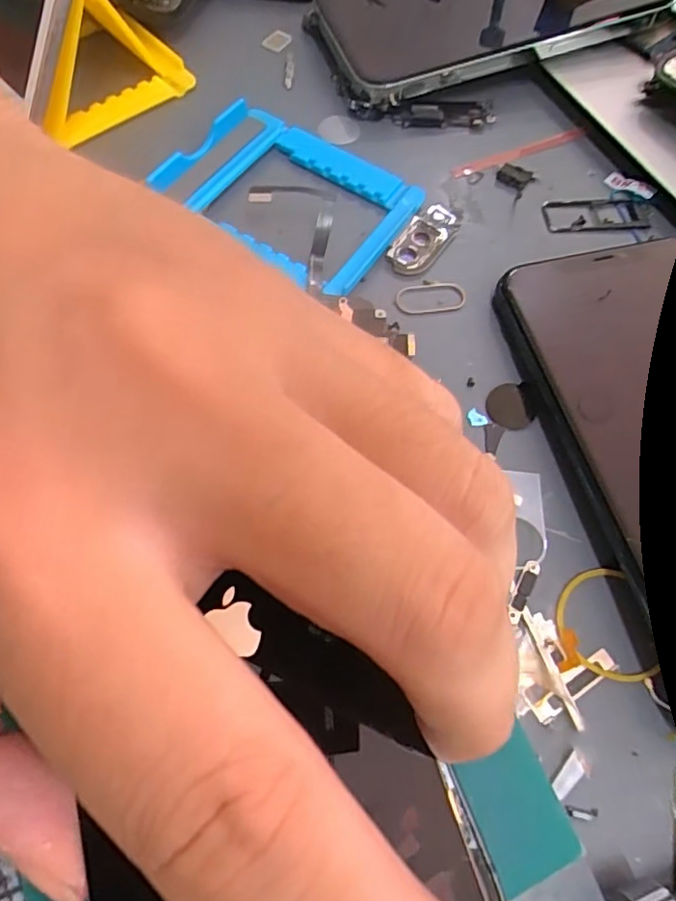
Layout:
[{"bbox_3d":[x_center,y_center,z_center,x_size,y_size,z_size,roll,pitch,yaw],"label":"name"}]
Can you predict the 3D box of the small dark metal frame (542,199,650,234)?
[{"bbox_3d":[0.099,-0.090,0.221,0.040,0.004,0.016,-2,65,-5],"label":"small dark metal frame"}]

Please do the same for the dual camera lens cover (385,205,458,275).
[{"bbox_3d":[0.032,-0.077,0.209,0.016,0.004,0.034,31,66,10],"label":"dual camera lens cover"}]

